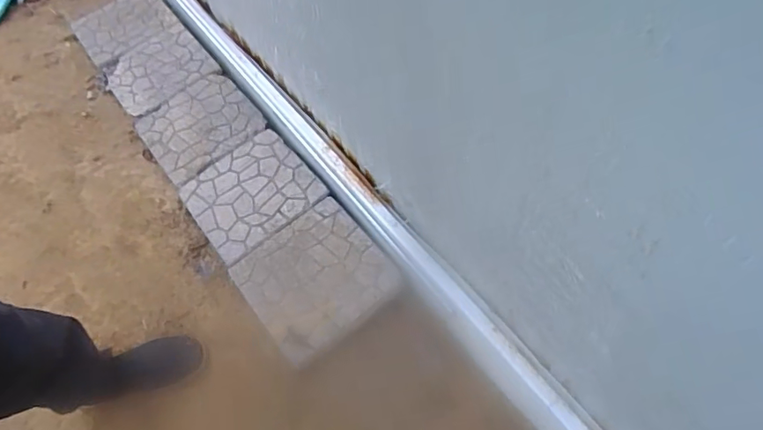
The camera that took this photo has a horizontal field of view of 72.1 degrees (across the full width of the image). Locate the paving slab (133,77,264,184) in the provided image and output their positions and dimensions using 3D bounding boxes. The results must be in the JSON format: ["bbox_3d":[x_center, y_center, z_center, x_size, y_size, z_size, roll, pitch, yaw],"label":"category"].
[{"bbox_3d":[-0.511,-0.251,1.474,0.294,0.054,0.303,-33,60,-15],"label":"paving slab"}]

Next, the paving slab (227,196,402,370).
[{"bbox_3d":[-0.151,0.140,1.171,0.298,0.062,0.310,-32,63,-15],"label":"paving slab"}]

